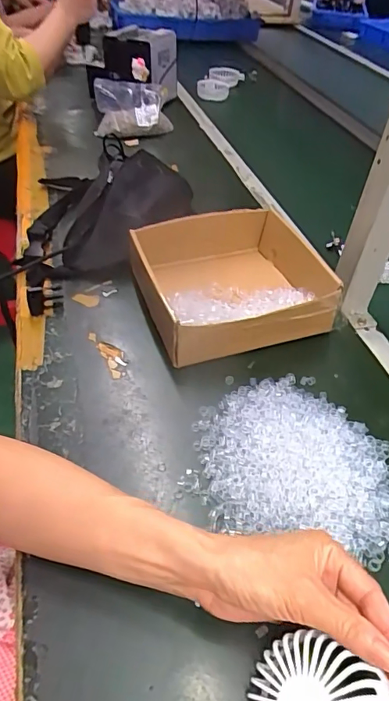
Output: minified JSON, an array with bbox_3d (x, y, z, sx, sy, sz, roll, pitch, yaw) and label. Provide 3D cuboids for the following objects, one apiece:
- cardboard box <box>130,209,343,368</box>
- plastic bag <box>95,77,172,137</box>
[{"bbox_3d":[0.043,-0.087,0.587,0.209,0.075,0.211,-12,46,-16],"label":"cardboard box"},{"bbox_3d":[-0.130,-0.511,0.989,0.158,0.119,0.057,0,2,-2],"label":"plastic bag"}]

